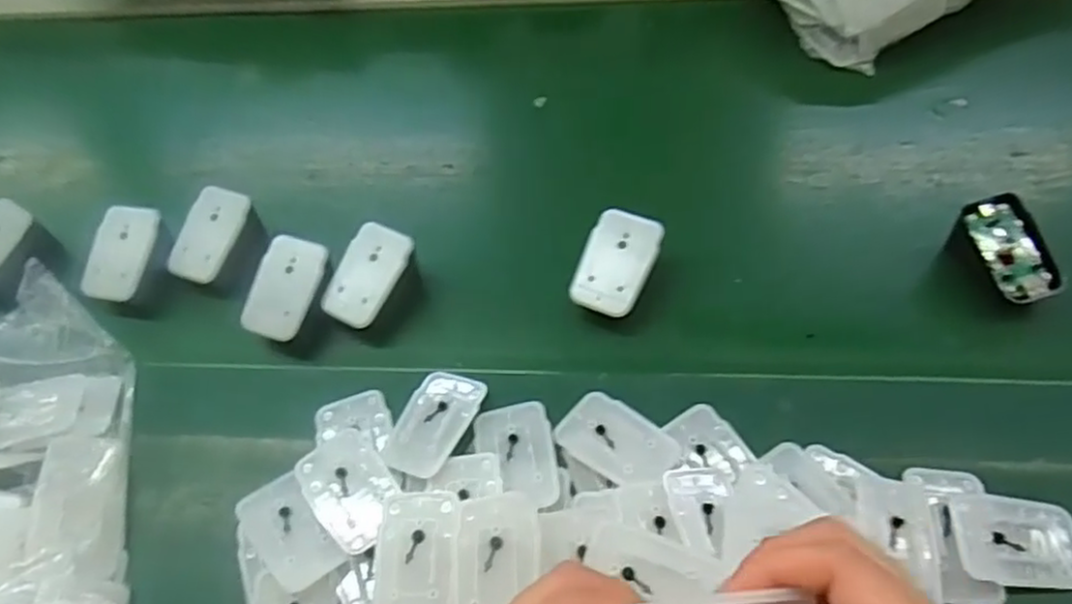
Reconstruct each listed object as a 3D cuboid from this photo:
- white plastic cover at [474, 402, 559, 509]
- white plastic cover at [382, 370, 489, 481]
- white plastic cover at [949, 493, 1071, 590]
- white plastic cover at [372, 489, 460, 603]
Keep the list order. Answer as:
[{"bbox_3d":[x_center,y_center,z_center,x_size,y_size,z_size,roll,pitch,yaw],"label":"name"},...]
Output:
[{"bbox_3d":[-0.012,0.091,0.419,0.045,0.013,0.067,-7,57,-4],"label":"white plastic cover"},{"bbox_3d":[-0.064,0.073,0.435,0.043,0.007,0.070,24,60,16],"label":"white plastic cover"},{"bbox_3d":[0.259,0.128,0.377,0.066,0.007,0.045,4,57,4],"label":"white plastic cover"},{"bbox_3d":[-0.062,0.134,0.367,0.044,0.009,0.071,-5,62,6],"label":"white plastic cover"}]

